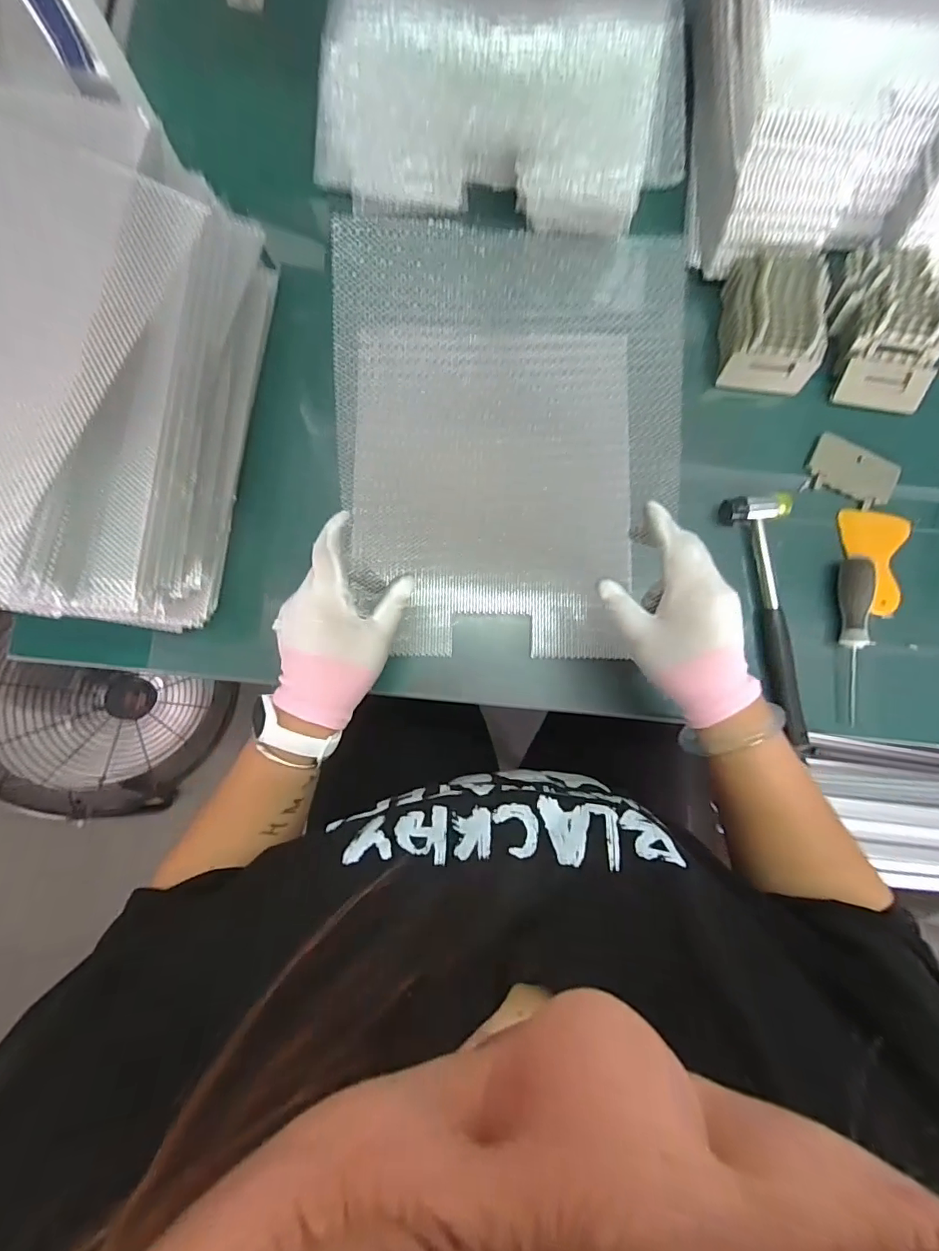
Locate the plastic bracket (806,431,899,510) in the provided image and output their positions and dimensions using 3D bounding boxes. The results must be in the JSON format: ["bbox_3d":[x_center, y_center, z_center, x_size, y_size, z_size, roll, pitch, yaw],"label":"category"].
[{"bbox_3d":[0.388,-0.155,0.522,0.082,0.010,0.052,25,100,7],"label":"plastic bracket"}]

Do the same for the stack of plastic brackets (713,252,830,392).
[{"bbox_3d":[0.301,-0.300,0.512,0.090,0.049,0.121,5,83,-1],"label":"stack of plastic brackets"}]

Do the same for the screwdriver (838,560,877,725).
[{"bbox_3d":[0.368,0.001,0.491,0.021,0.024,0.137,5,83,-1],"label":"screwdriver"}]

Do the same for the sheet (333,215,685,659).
[{"bbox_3d":[0.034,-0.138,0.412,0.260,0.034,0.324,-1,99,-6],"label":"sheet"}]

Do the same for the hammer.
[{"bbox_3d":[0.296,-0.008,0.497,0.060,0.031,0.240,-10,84,-2],"label":"hammer"}]

